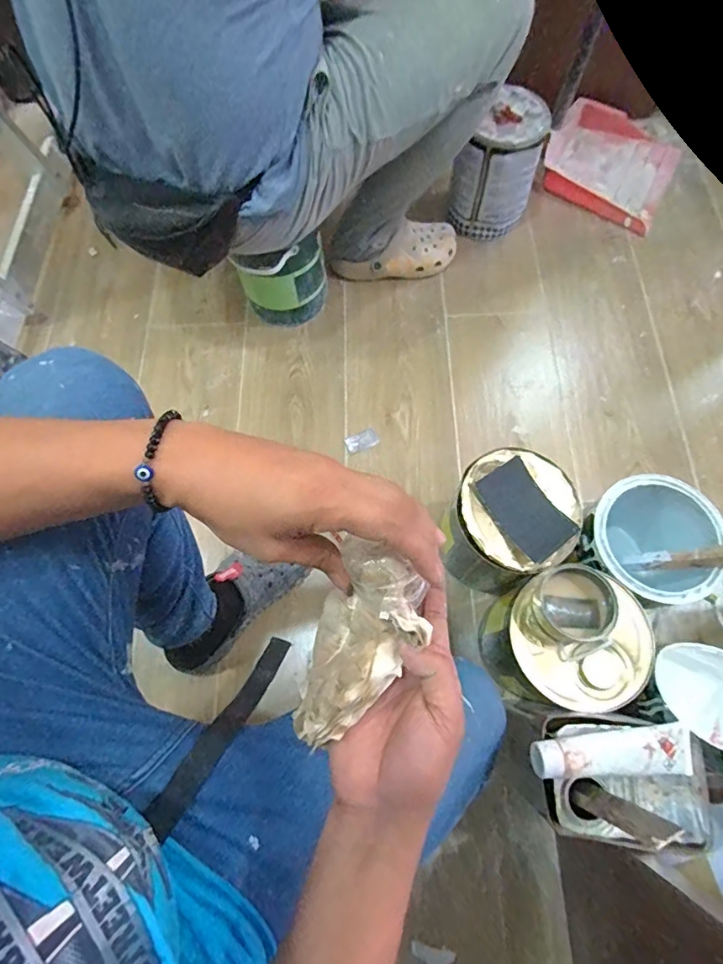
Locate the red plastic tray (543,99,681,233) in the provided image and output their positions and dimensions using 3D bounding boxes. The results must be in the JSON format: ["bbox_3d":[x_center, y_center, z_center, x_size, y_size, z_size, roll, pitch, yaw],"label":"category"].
[{"bbox_3d":[0.565,-0.721,1.093,0.275,0.053,0.294,30,74,12],"label":"red plastic tray"}]

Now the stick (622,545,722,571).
[{"bbox_3d":[0.392,0.113,0.676,0.014,0.293,0.023,18,69,-24],"label":"stick"}]

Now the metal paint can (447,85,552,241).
[{"bbox_3d":[0.270,-0.623,0.981,0.156,0.217,0.164,20,72,9],"label":"metal paint can"}]

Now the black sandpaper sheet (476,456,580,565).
[{"bbox_3d":[0.205,0.035,0.612,0.071,0.019,0.120,-36,73,-10],"label":"black sandpaper sheet"}]

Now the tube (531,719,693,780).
[{"bbox_3d":[0.256,0.269,0.488,0.165,0.030,0.046,0,70,2],"label":"tube"}]

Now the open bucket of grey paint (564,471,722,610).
[{"bbox_3d":[0.376,0.104,0.704,0.176,0.211,0.158,-28,72,-8],"label":"open bucket of grey paint"}]

